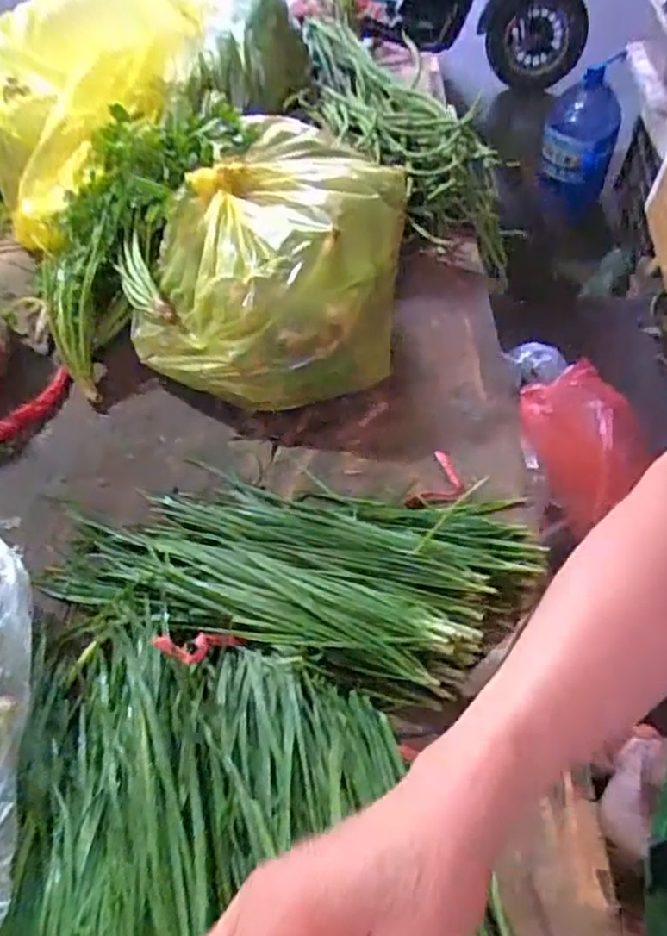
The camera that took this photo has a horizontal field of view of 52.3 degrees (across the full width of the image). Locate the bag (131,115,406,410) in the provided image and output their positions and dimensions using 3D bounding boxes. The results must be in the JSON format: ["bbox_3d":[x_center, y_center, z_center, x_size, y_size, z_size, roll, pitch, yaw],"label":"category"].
[{"bbox_3d":[-0.056,-0.221,0.648,0.241,0.115,0.308,6,58,5],"label":"bag"}]

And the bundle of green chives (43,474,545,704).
[{"bbox_3d":[-0.035,0.072,0.503,0.341,0.031,0.162,4,41,14],"label":"bundle of green chives"}]

